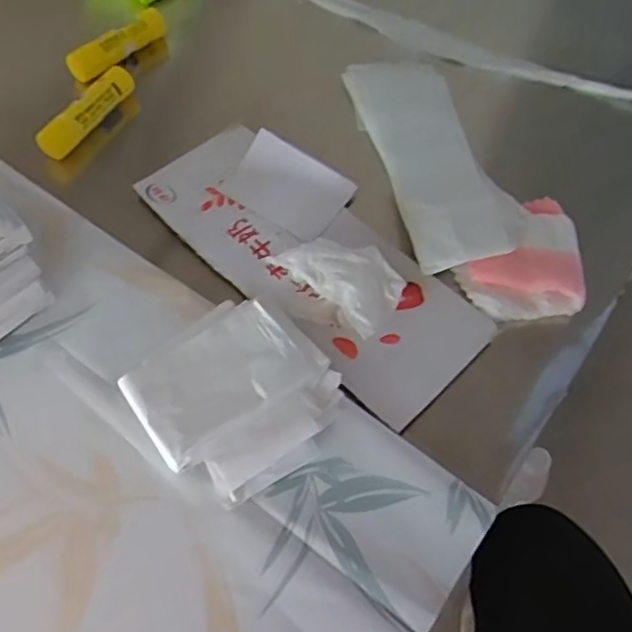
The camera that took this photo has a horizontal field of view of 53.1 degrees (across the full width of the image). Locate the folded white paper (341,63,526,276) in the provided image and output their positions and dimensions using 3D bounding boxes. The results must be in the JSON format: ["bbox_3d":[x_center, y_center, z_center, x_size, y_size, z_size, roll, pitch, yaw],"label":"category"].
[{"bbox_3d":[0.112,-0.159,0.612,0.098,0.020,0.264,-12,61,-9],"label":"folded white paper"}]

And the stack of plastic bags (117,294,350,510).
[{"bbox_3d":[-0.057,0.057,0.474,0.135,0.016,0.137,-37,67,-21],"label":"stack of plastic bags"}]

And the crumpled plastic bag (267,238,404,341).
[{"bbox_3d":[0.016,-0.035,0.529,0.113,0.039,0.073,35,64,17],"label":"crumpled plastic bag"}]

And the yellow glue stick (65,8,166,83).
[{"bbox_3d":[-0.209,-0.291,0.671,0.113,0.023,0.029,-36,67,-21],"label":"yellow glue stick"}]

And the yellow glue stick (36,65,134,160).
[{"bbox_3d":[-0.222,-0.200,0.619,0.029,0.028,0.112,32,64,16],"label":"yellow glue stick"}]

